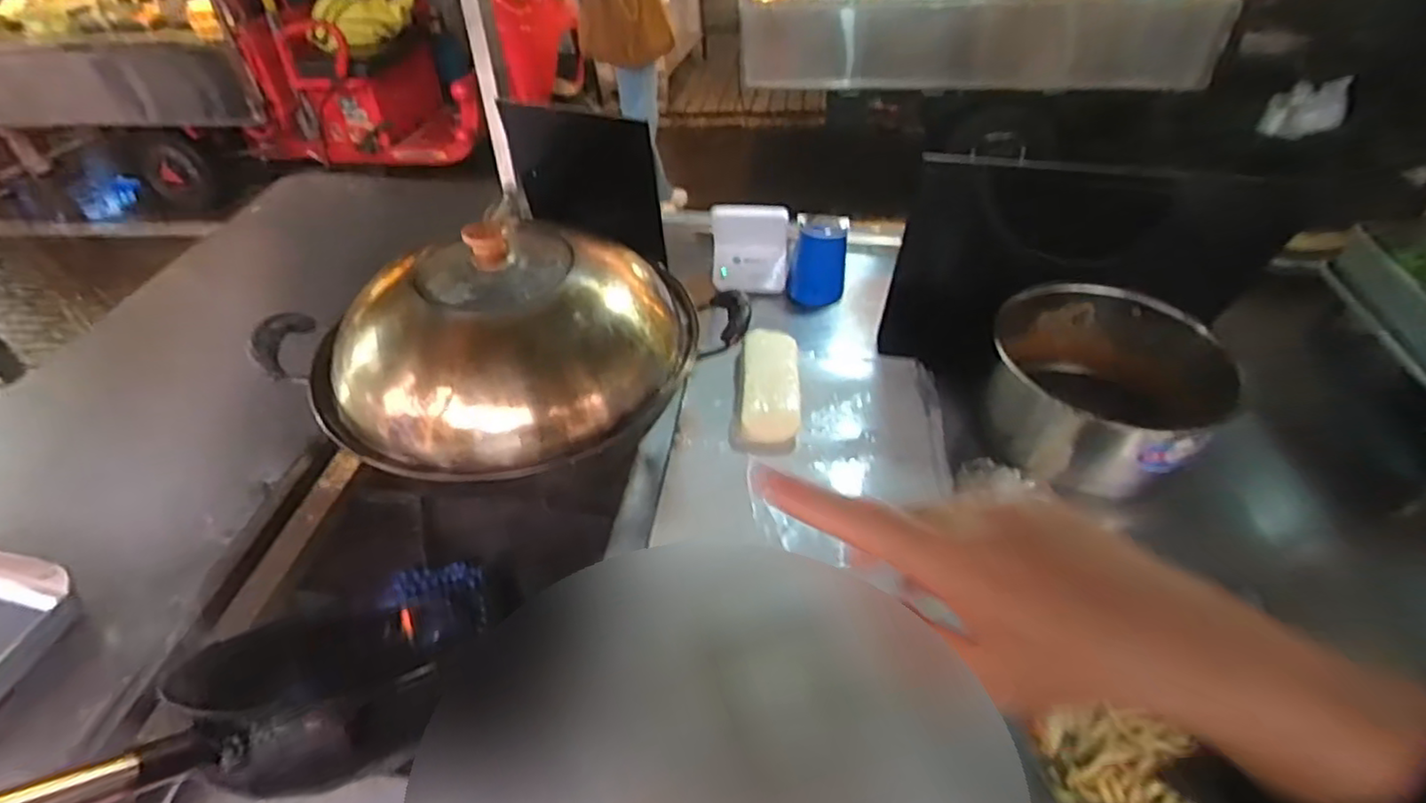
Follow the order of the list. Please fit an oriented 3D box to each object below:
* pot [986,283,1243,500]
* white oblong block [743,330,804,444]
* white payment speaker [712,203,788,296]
[{"bbox_3d":[0.455,-0.014,0.802,0.234,0.156,0.229,-3,42,2],"label":"pot"},{"bbox_3d":[0.075,-0.022,0.862,0.074,0.036,0.182,0,42,5],"label":"white oblong block"},{"bbox_3d":[0.057,-0.235,1.029,0.121,0.134,0.046,2,42,7],"label":"white payment speaker"}]

